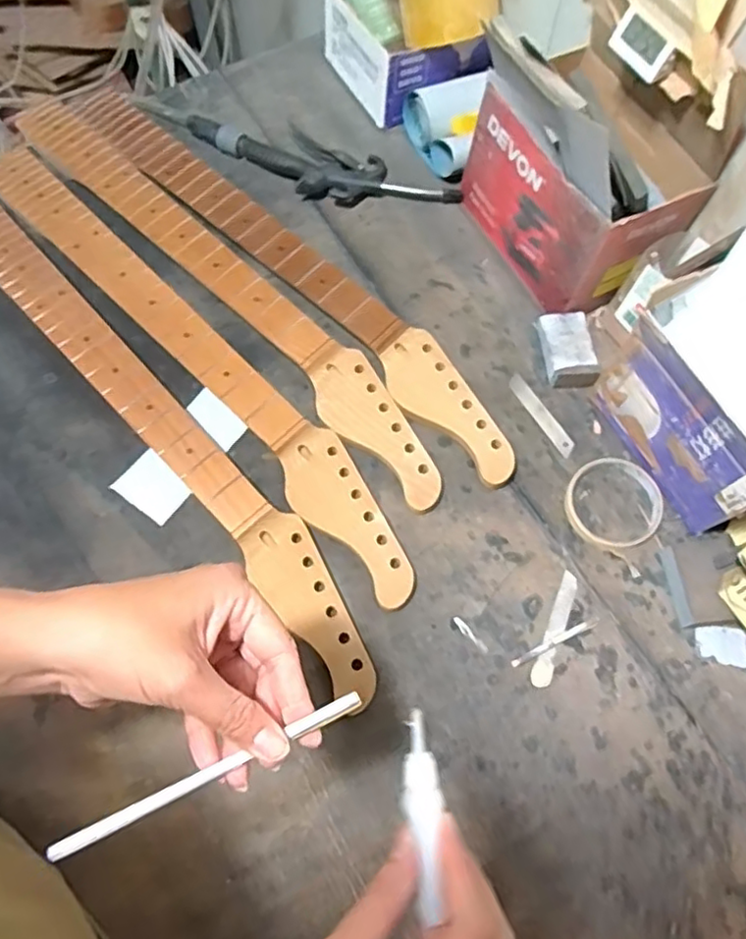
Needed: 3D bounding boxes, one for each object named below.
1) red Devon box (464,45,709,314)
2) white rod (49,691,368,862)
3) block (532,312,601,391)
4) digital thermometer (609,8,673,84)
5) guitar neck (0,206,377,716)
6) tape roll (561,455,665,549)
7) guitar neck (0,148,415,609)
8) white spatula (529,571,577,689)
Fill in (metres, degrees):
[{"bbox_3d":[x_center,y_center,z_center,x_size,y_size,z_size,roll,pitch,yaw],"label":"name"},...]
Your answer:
[{"bbox_3d":[0.204,-0.282,0.627,0.146,0.151,0.202,-24,72,-8],"label":"red Devon box"},{"bbox_3d":[-0.078,0.147,0.309,0.156,0.005,0.008,-24,71,-11],"label":"white rod"},{"bbox_3d":[0.192,-0.119,0.640,0.047,0.029,0.074,-10,70,-3],"label":"block"},{"bbox_3d":[0.221,-0.346,0.524,0.015,0.034,0.055,-29,71,-22],"label":"digital thermometer"},{"bbox_3d":[-0.206,-0.048,0.609,0.066,0.025,0.636,-40,74,-13],"label":"guitar neck"},{"bbox_3d":[0.222,0.031,0.589,0.084,0.019,0.083,0,70,1],"label":"tape roll"},{"bbox_3d":[-0.180,-0.123,0.635,0.067,0.023,0.642,-41,75,-13],"label":"guitar neck"},{"bbox_3d":[0.159,0.138,0.552,0.017,0.004,0.102,22,72,9],"label":"white spatula"}]

